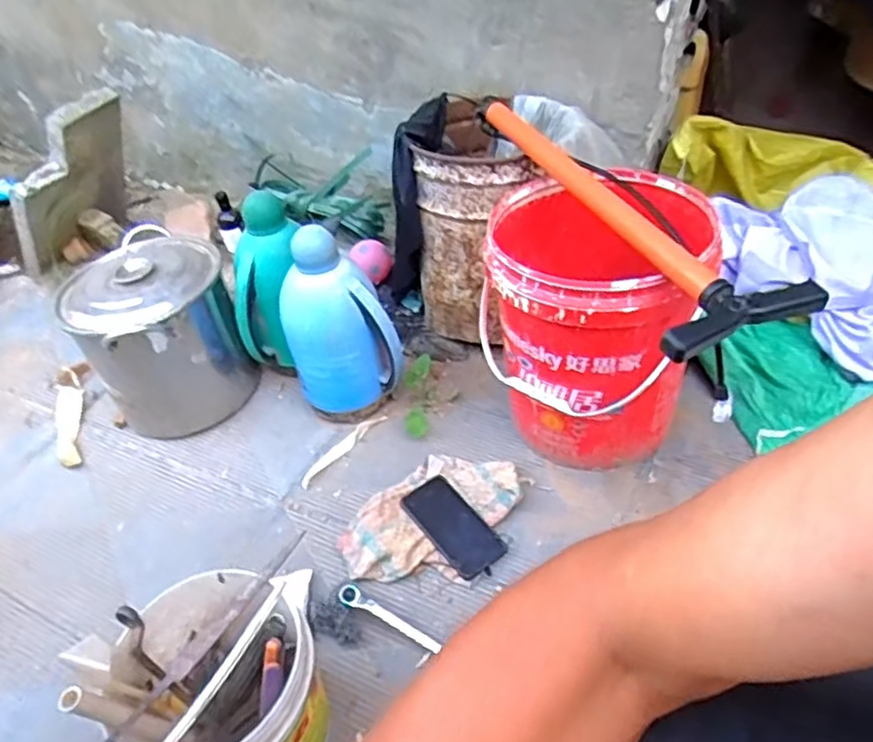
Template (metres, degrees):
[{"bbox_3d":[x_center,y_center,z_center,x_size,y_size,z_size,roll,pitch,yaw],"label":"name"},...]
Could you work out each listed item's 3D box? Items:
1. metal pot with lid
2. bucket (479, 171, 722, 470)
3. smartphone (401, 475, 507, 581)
[{"bbox_3d":[-0.473,-0.066,1.155,0.246,0.277,0.263,-4,42,4],"label":"metal pot with lid"},{"bbox_3d":[0.218,-0.075,0.959,0.290,0.320,0.329,6,44,15],"label":"bucket"},{"bbox_3d":[0.023,0.215,0.937,0.079,0.012,0.156,-33,52,-21],"label":"smartphone"}]

